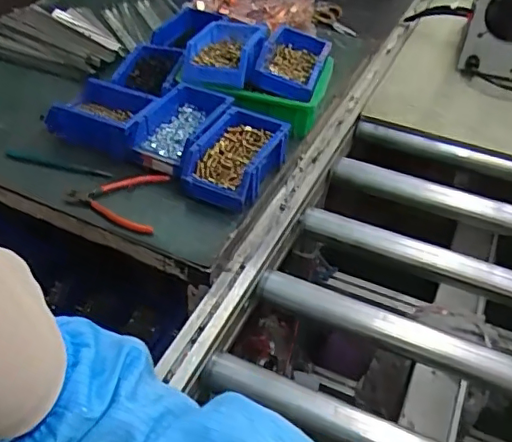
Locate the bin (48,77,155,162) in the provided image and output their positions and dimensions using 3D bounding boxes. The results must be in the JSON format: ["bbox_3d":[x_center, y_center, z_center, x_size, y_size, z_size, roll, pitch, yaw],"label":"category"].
[{"bbox_3d":[-0.240,-0.166,0.891,0.152,0.059,0.109,20,45,18],"label":"bin"}]

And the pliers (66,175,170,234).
[{"bbox_3d":[-0.204,-0.029,0.807,0.133,0.016,0.121,4,42,0],"label":"pliers"}]

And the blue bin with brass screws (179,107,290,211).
[{"bbox_3d":[-0.029,-0.095,0.839,0.109,0.065,0.163,18,44,16],"label":"blue bin with brass screws"}]

